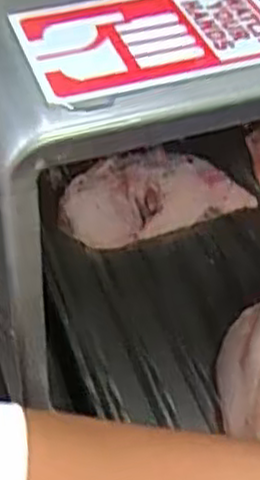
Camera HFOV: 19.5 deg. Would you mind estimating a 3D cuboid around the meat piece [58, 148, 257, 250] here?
[{"bbox_3d":[0.028,-0.048,0.821,0.202,0.083,0.045,-13,6,-15],"label":"meat piece"}]

